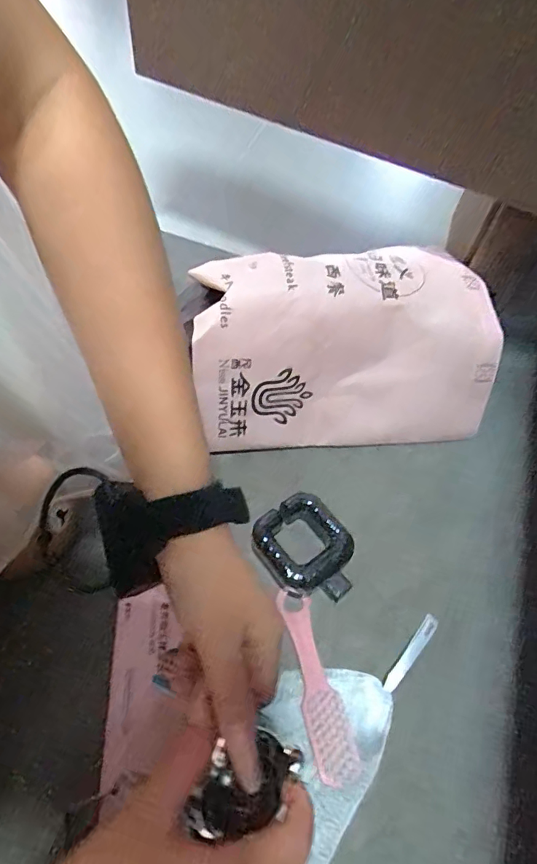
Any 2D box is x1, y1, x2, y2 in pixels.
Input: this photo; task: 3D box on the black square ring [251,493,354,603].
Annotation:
[{"bbox_3d":[0.036,0.111,0.453,0.083,0.028,0.096,-36,67,-24],"label":"black square ring"}]

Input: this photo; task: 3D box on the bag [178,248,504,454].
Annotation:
[{"bbox_3d":[0.075,-0.108,0.522,0.311,0.164,0.203,-6,58,-6],"label":"bag"}]

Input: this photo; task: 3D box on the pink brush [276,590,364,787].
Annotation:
[{"bbox_3d":[0.037,0.201,0.400,0.033,0.019,0.143,-11,60,-12],"label":"pink brush"}]

